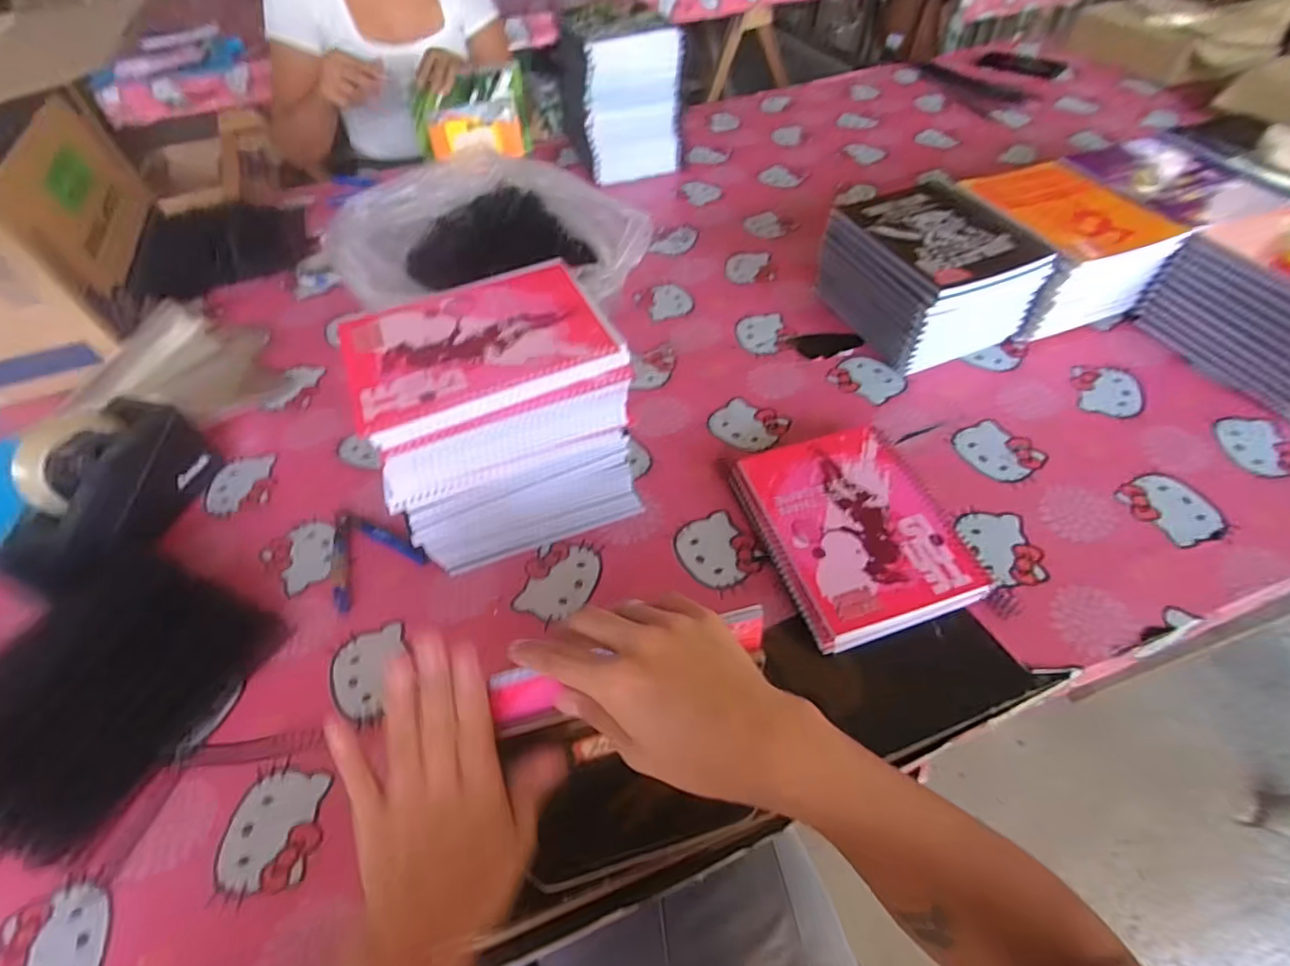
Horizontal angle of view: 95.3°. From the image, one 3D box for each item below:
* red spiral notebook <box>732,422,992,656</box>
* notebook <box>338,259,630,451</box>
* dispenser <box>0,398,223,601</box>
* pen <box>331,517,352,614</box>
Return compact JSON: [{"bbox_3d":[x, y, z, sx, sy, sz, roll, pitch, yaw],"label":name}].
[{"bbox_3d":[0.192,0.037,0.541,0.165,0.031,0.202,-15,51,-8],"label":"red spiral notebook"},{"bbox_3d":[-0.133,-0.114,0.470,0.197,0.014,0.150,-22,52,-13],"label":"notebook"},{"bbox_3d":[-0.515,0.014,0.563,0.093,0.114,0.197,6,52,10],"label":"dispenser"},{"bbox_3d":[-0.288,0.076,0.559,0.017,0.009,0.106,-14,51,-7],"label":"pen"}]

